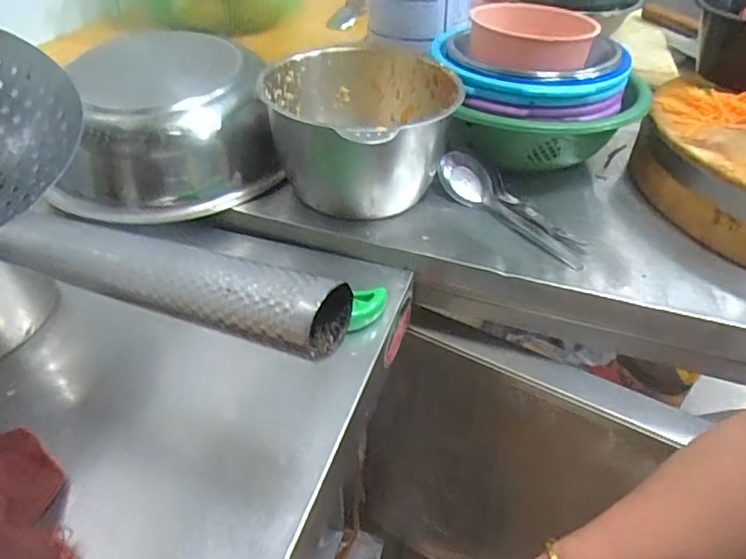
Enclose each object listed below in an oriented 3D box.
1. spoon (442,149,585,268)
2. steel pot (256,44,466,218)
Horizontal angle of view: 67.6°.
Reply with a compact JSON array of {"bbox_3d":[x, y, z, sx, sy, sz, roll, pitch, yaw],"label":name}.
[{"bbox_3d":[0.129,-0.064,0.516,0.044,0.028,0.161,-33,62,-25],"label":"spoon"},{"bbox_3d":[-0.010,-0.141,0.517,0.164,0.100,0.177,16,48,23],"label":"steel pot"}]

